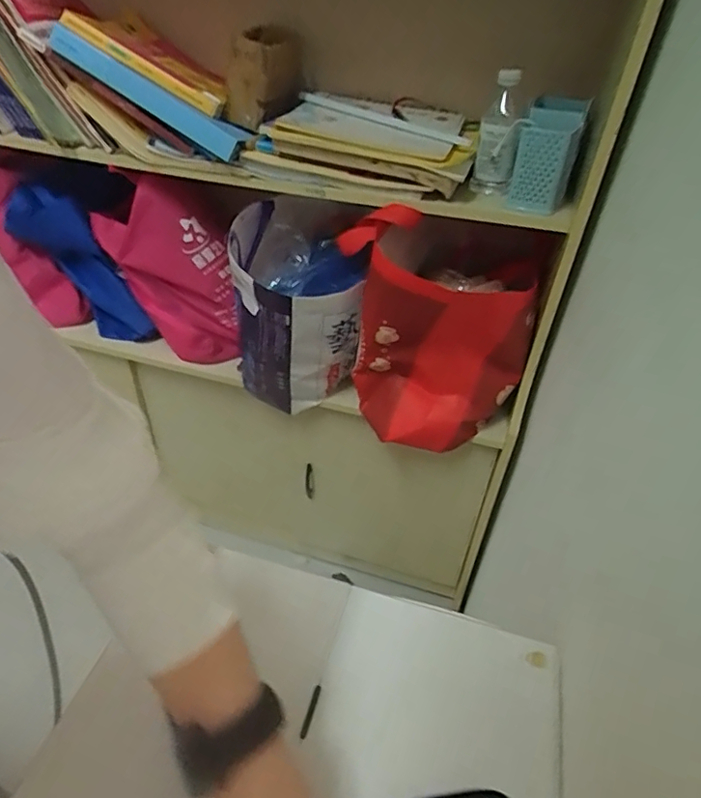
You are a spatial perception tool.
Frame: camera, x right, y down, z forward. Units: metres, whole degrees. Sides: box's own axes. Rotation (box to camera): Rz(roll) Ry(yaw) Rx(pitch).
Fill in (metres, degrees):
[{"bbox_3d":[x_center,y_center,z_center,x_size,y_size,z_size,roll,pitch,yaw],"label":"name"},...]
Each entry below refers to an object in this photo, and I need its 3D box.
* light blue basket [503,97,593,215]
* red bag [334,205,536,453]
[{"bbox_3d":[0.275,-0.344,0.770,0.078,0.134,0.101,17,42,14],"label":"light blue basket"},{"bbox_3d":[0.120,-0.091,0.891,0.285,0.337,0.173,28,46,25],"label":"red bag"}]

